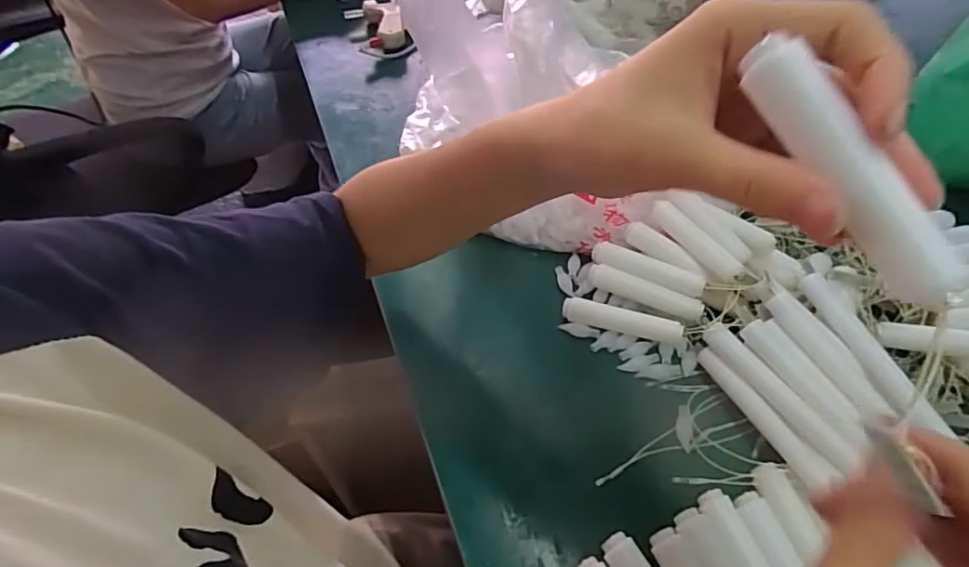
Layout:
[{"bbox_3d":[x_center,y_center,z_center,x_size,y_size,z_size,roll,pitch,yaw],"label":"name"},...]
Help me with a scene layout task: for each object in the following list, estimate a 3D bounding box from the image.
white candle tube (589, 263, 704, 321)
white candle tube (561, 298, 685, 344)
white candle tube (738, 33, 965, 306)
[{"bbox_3d":[0.126,0.007,0.431,0.090,0.012,0.015,23,56,19],"label":"white candle tube"},{"bbox_3d":[0.105,0.028,0.420,0.091,0.017,0.018,18,54,16],"label":"white candle tube"},{"bbox_3d":[0.105,-0.032,0.160,0.016,0.018,0.088,-26,78,-15],"label":"white candle tube"}]

